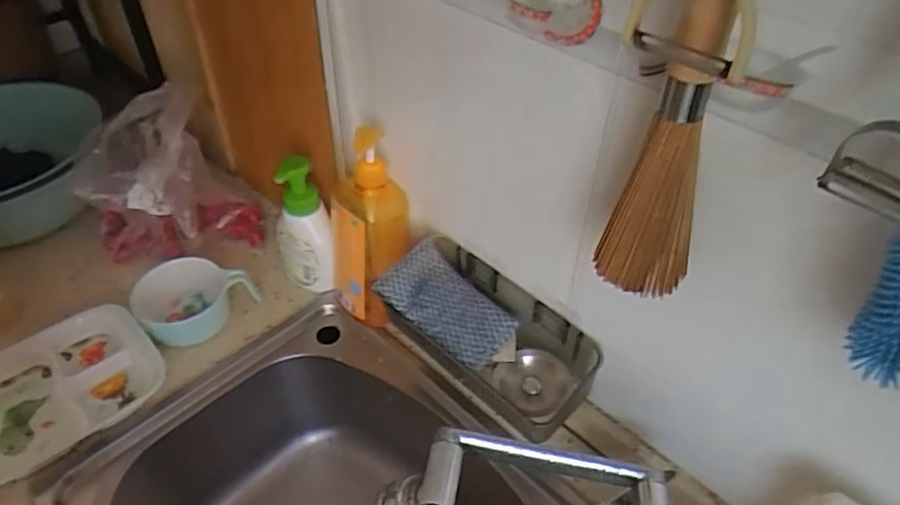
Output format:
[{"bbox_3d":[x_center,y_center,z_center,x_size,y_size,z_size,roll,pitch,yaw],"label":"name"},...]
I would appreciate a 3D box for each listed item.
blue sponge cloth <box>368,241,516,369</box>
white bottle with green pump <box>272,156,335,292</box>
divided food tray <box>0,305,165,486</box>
[{"bbox_3d":[-0.005,0.060,0.679,0.146,0.019,0.084,44,72,13],"label":"blue sponge cloth"},{"bbox_3d":[-0.194,-0.028,0.806,0.076,0.202,0.073,-11,45,-12],"label":"white bottle with green pump"},{"bbox_3d":[-0.475,0.167,0.722,0.240,0.038,0.175,-25,50,-24],"label":"divided food tray"}]

